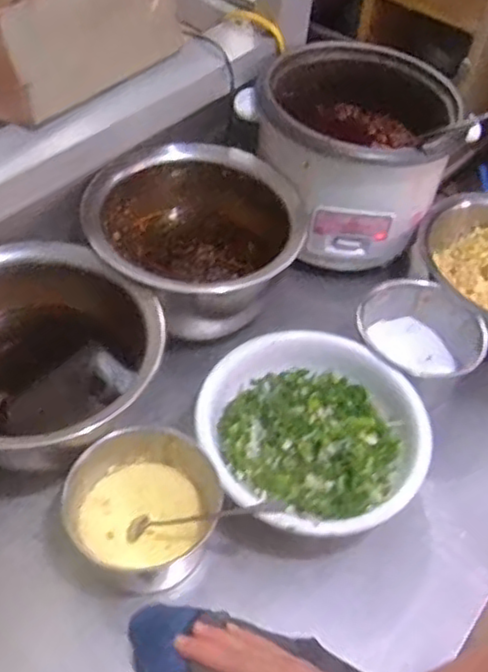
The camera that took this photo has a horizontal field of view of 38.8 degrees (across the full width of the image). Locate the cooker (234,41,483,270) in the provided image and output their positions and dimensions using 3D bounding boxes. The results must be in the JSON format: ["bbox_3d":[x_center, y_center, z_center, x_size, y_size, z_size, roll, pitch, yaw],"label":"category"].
[{"bbox_3d":[0.141,-0.255,0.995,0.286,0.220,0.251,3,48,-4],"label":"cooker"}]

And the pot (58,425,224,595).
[{"bbox_3d":[-0.107,0.172,0.713,0.138,0.085,0.146,3,48,-4],"label":"pot"}]

